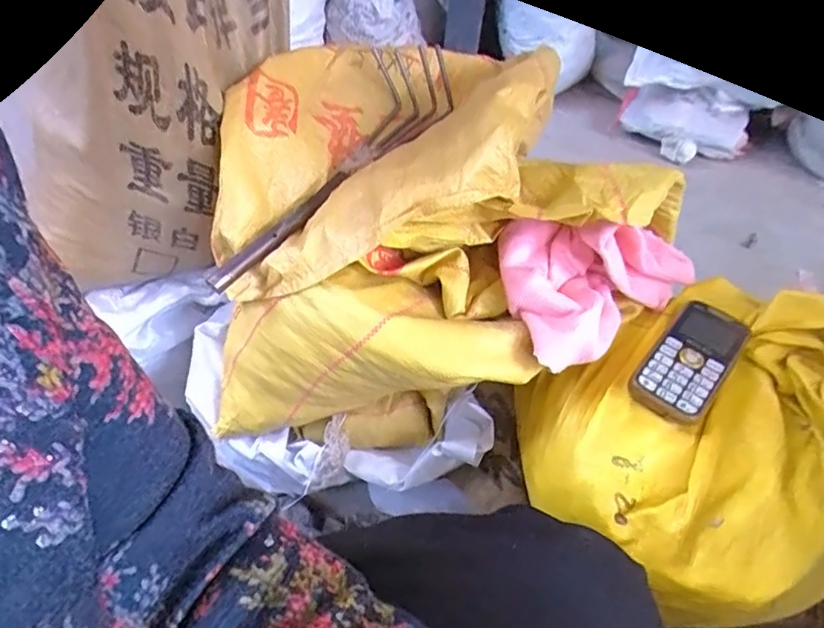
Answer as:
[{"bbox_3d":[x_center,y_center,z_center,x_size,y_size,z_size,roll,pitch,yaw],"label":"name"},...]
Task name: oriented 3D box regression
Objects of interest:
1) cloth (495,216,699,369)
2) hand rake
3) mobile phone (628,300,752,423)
[{"bbox_3d":[0.169,-0.042,0.469,0.194,0.072,0.121,-21,51,-23],"label":"cloth"},{"bbox_3d":[-0.068,-0.144,0.503,0.098,0.060,0.331,29,68,28],"label":"hand rake"},{"bbox_3d":[0.239,0.039,0.451,0.059,0.023,0.136,34,56,24],"label":"mobile phone"}]

